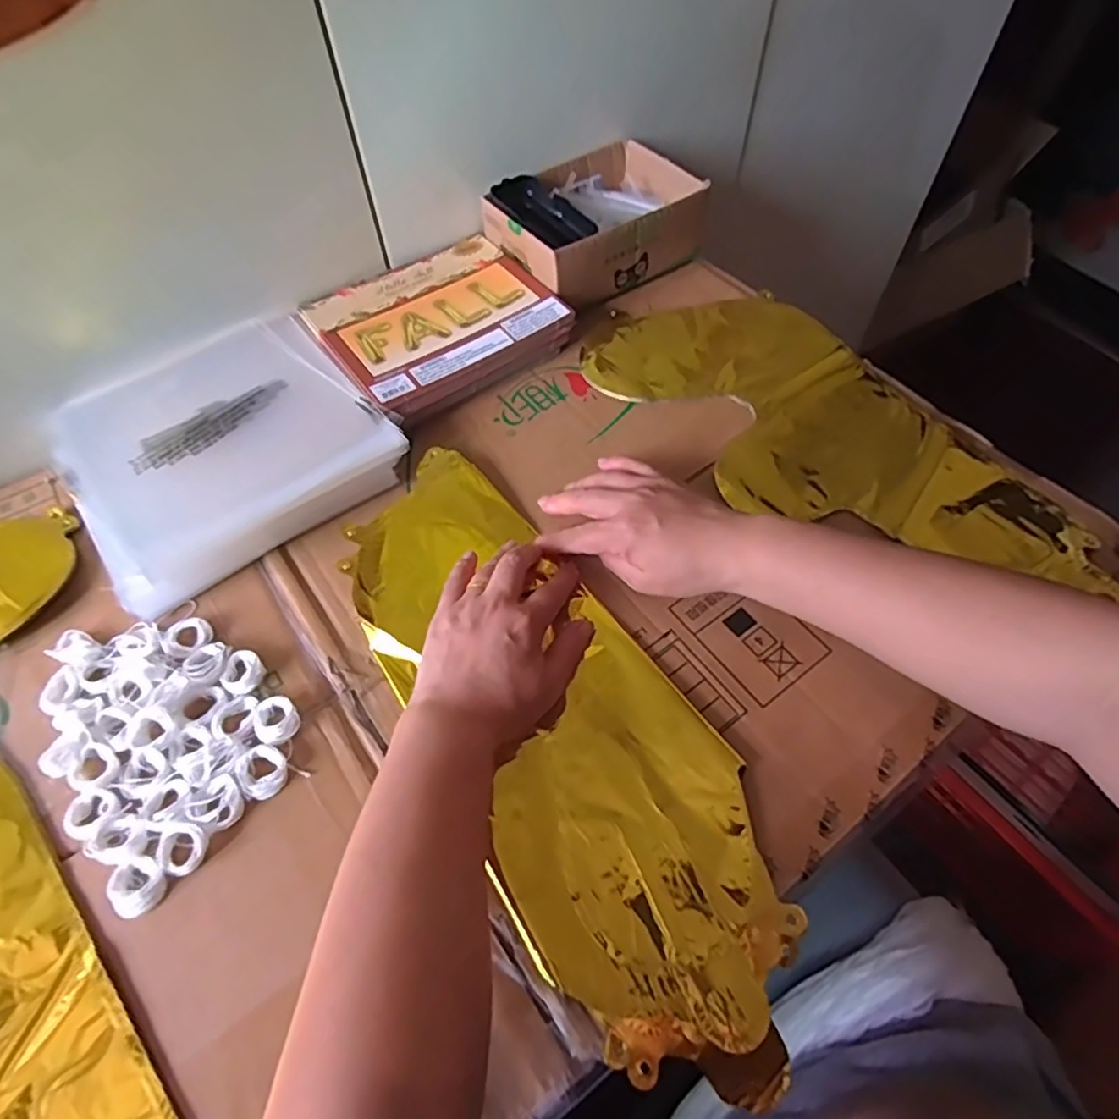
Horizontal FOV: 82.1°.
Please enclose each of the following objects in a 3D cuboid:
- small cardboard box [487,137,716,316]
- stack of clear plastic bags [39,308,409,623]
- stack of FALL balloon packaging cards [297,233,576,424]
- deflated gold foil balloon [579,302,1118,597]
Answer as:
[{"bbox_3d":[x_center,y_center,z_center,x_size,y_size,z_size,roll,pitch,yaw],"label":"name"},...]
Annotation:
[{"bbox_3d":[0.031,-0.332,0.640,0.180,0.074,0.138,-34,64,-19],"label":"small cardboard box"},{"bbox_3d":[-0.261,-0.089,0.503,0.219,0.036,0.225,-35,64,-20],"label":"stack of clear plastic bags"},{"bbox_3d":[-0.111,-0.213,0.583,0.193,0.034,0.174,-33,63,-19],"label":"stack of FALL balloon packaging cards"},{"bbox_3d":[0.209,-0.101,0.520,0.192,0.013,0.391,-33,63,-19],"label":"deflated gold foil balloon"}]

